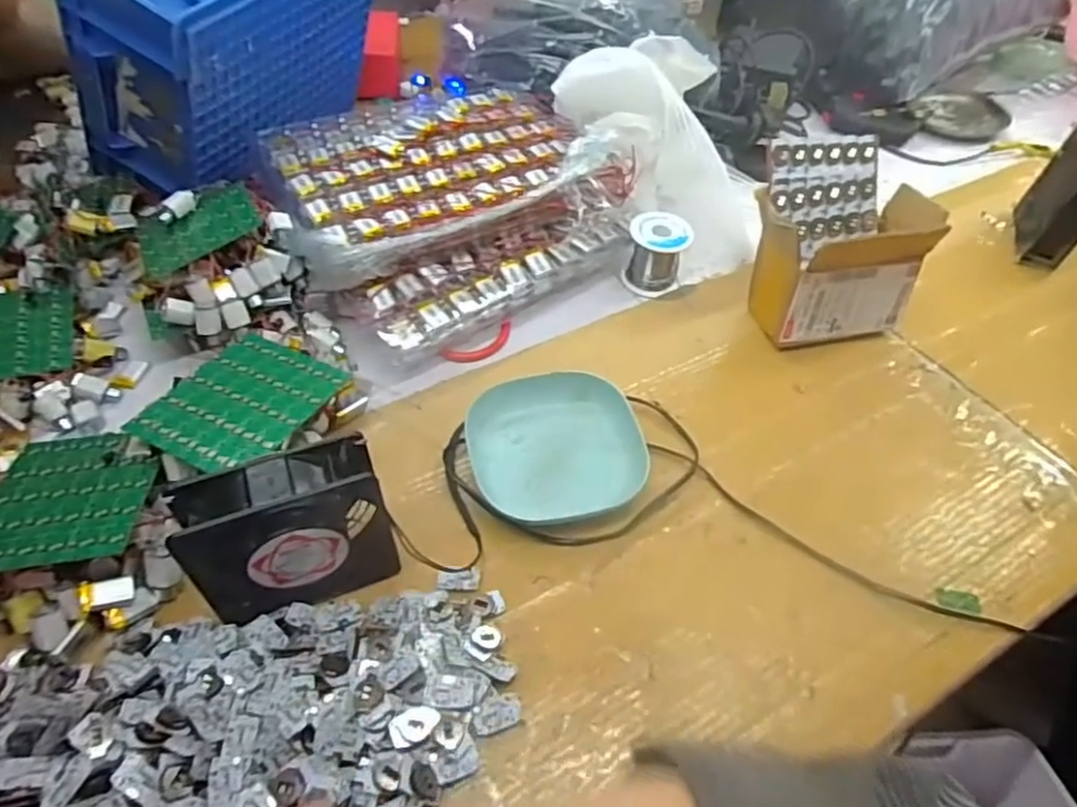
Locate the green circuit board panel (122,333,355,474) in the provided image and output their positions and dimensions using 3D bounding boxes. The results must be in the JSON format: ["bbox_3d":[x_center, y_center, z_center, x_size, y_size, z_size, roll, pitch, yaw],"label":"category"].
[{"bbox_3d":[-0.226,-0.003,0.524,0.108,0.011,0.125,19,46,15],"label":"green circuit board panel"}]

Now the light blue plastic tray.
[{"bbox_3d":[0.013,0.030,0.552,0.130,0.025,0.130,-9,49,-11],"label":"light blue plastic tray"}]

